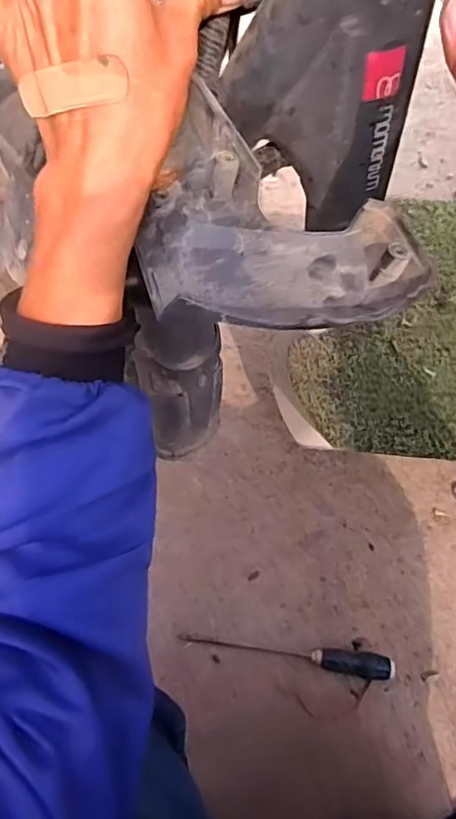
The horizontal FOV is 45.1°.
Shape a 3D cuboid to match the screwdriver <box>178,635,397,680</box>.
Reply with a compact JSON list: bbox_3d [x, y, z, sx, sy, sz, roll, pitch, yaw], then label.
[{"bbox_3d":[0.075,0.306,0.695,0.268,0.032,0.028,7,70,6],"label":"screwdriver"}]

